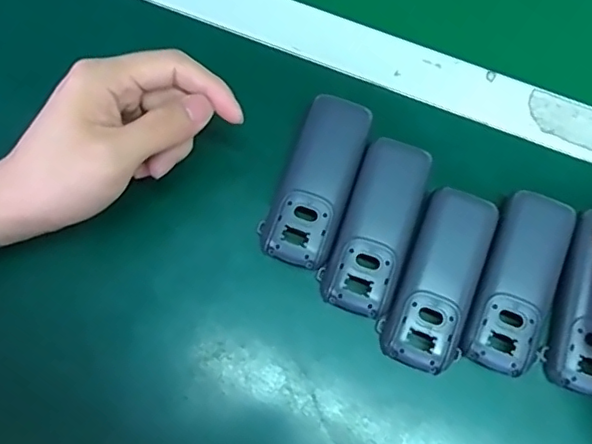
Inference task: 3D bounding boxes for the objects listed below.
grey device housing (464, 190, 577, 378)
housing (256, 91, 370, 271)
[{"bbox_3d":[0.132,0.036,0.348,0.041,0.021,0.107,20,70,2],"label":"grey device housing"},{"bbox_3d":[0.014,-0.024,0.362,0.042,0.023,0.106,21,70,3],"label":"housing"}]

